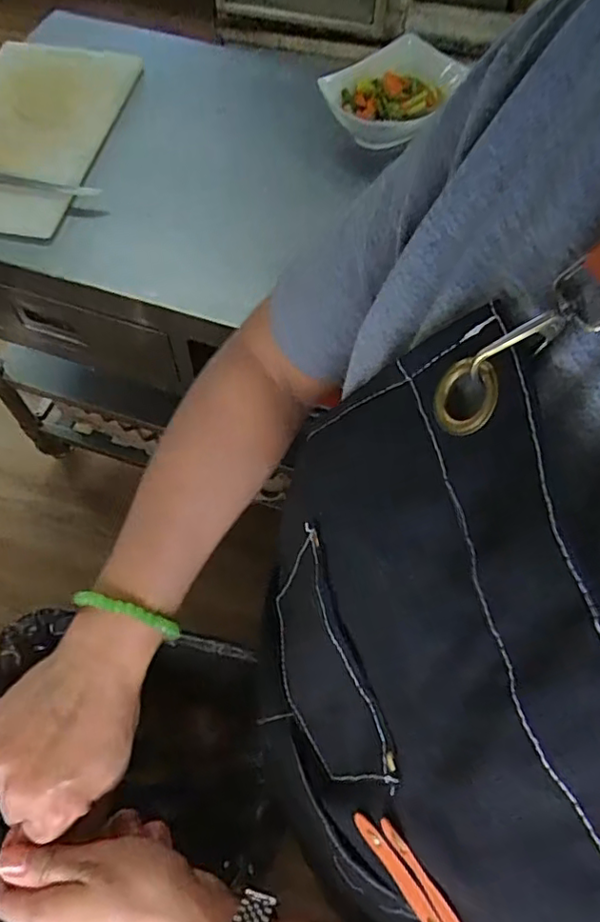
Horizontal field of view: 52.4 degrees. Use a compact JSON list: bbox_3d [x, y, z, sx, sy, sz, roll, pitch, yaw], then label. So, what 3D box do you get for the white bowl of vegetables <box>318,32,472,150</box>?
[{"bbox_3d":[0.146,-0.576,0.957,0.201,0.067,0.142,-35,66,-18],"label":"white bowl of vegetables"}]

